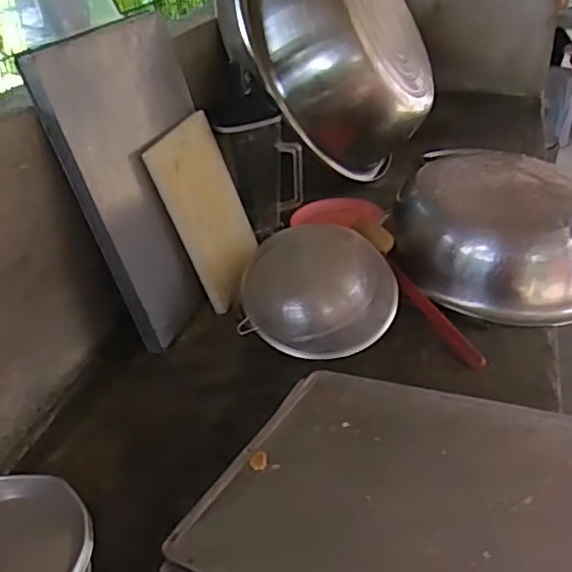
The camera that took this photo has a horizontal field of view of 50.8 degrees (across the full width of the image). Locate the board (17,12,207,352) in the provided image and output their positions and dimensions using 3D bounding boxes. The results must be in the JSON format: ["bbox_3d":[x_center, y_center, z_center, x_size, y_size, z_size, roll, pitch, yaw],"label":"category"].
[{"bbox_3d":[-0.209,-0.173,0.957,0.033,0.448,0.315,-5,29,26],"label":"board"}]

